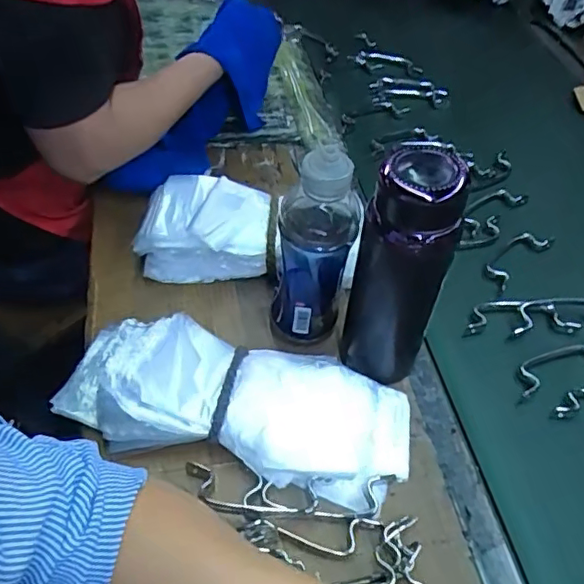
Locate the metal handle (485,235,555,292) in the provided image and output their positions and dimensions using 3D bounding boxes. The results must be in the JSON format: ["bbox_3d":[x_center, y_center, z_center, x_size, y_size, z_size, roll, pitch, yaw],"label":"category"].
[{"bbox_3d":[0.277,-0.045,0.706,0.118,0.012,0.043,-32,59,-30],"label":"metal handle"}]

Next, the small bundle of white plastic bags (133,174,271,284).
[{"bbox_3d":[-0.099,-0.074,0.646,0.142,0.078,0.099,4,48,-3],"label":"small bundle of white plastic bags"}]

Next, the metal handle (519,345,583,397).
[{"bbox_3d":[0.281,0.078,0.599,0.116,0.017,0.045,-10,51,-15],"label":"metal handle"}]

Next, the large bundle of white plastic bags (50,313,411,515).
[{"bbox_3d":[-0.051,0.099,0.518,0.324,0.055,0.121,12,48,4],"label":"large bundle of white plastic bags"}]

